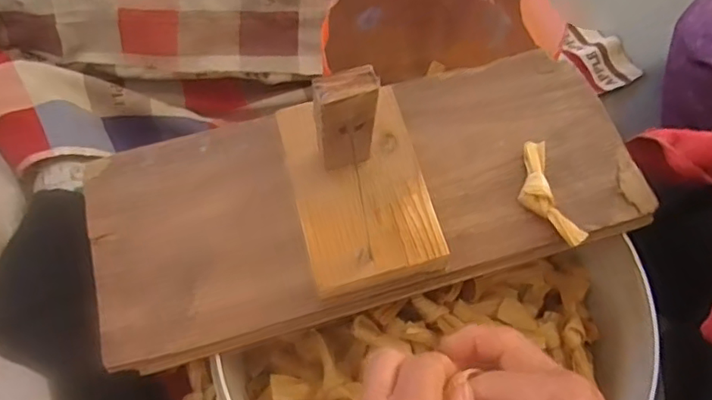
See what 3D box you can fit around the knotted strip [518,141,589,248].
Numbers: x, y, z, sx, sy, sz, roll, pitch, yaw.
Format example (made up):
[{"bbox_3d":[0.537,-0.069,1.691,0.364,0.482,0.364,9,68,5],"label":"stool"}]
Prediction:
[{"bbox_3d":[0.130,-0.003,0.406,0.032,0.019,0.080,-16,67,-7],"label":"knotted strip"}]

